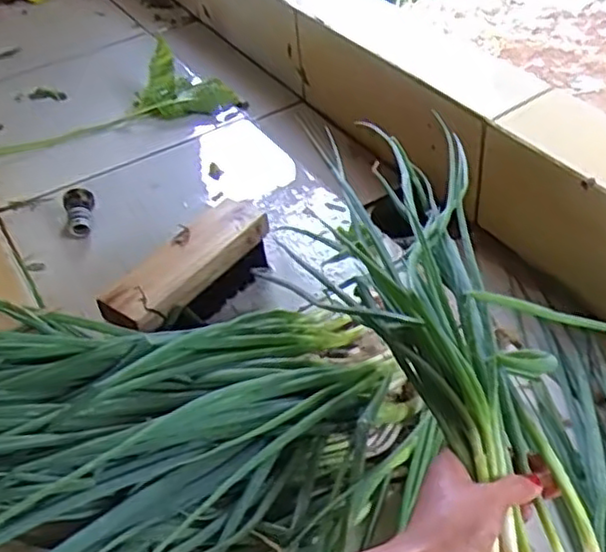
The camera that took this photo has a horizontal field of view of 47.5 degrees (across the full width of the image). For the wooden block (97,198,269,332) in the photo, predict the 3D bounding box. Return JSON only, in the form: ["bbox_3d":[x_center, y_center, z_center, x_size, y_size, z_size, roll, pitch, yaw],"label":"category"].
[{"bbox_3d":[-0.124,-0.014,0.740,0.067,0.035,0.206,27,54,30],"label":"wooden block"}]

